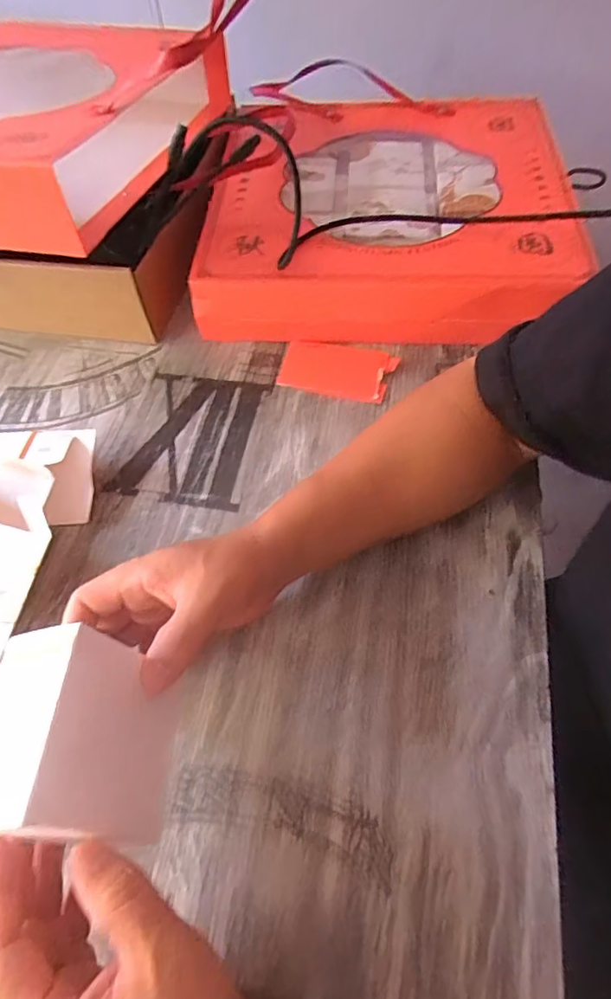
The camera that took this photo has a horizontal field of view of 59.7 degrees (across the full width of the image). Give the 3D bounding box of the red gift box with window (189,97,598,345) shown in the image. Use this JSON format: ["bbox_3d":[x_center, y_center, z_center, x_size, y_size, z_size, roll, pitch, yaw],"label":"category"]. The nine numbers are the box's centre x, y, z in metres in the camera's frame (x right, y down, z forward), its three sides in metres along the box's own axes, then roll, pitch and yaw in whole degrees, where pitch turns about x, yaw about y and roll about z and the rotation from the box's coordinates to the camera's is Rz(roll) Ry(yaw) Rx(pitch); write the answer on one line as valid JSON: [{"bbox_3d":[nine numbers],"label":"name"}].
[{"bbox_3d":[0.088,-0.314,0.568,0.350,0.077,0.341,4,58,5],"label":"red gift box with window"}]

